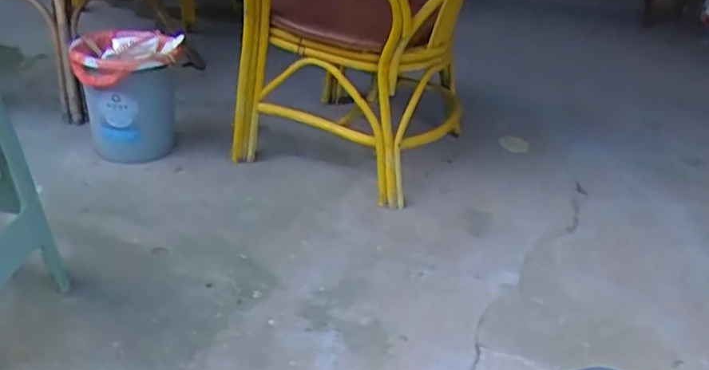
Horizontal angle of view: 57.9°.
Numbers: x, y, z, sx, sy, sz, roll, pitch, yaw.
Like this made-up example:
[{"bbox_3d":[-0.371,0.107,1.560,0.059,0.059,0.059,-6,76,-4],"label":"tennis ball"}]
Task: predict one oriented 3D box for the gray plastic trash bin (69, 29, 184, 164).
[{"bbox_3d":[-0.596,-0.247,1.737,0.264,0.283,0.296,-3,29,-12],"label":"gray plastic trash bin"}]

